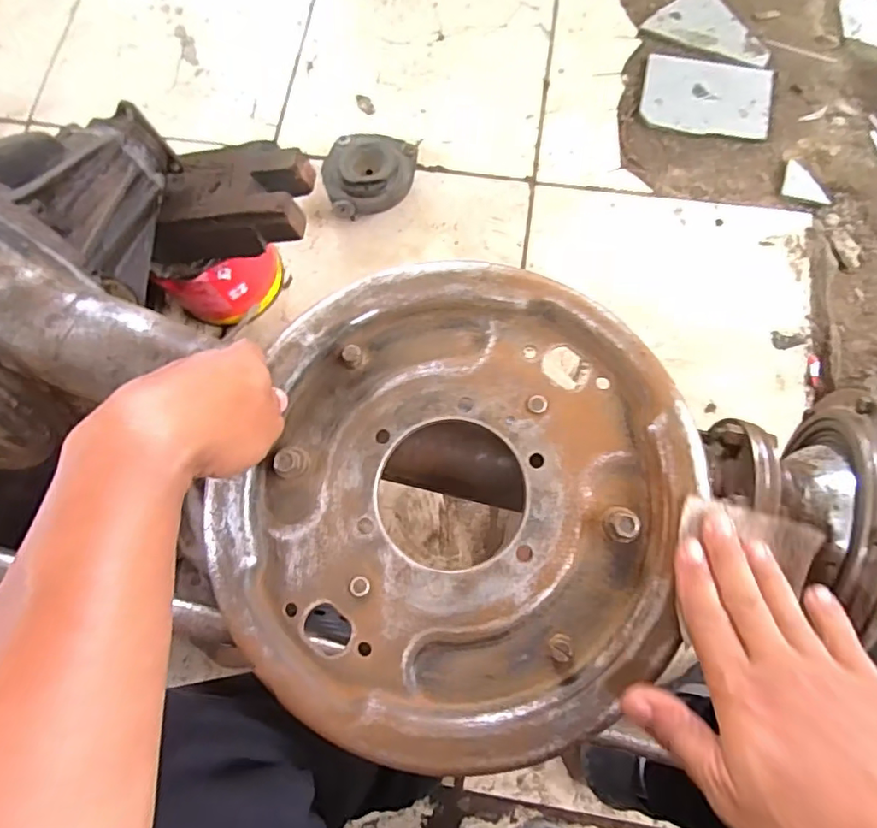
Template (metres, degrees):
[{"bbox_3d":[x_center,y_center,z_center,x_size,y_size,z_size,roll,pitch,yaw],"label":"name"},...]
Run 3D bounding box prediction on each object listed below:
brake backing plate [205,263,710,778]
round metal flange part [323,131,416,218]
[{"bbox_3d":[0.010,0.050,0.338,0.266,0.026,0.286,0,75,2],"label":"brake backing plate"},{"bbox_3d":[-0.101,-0.349,0.806,0.128,0.052,0.132,0,75,2],"label":"round metal flange part"}]

